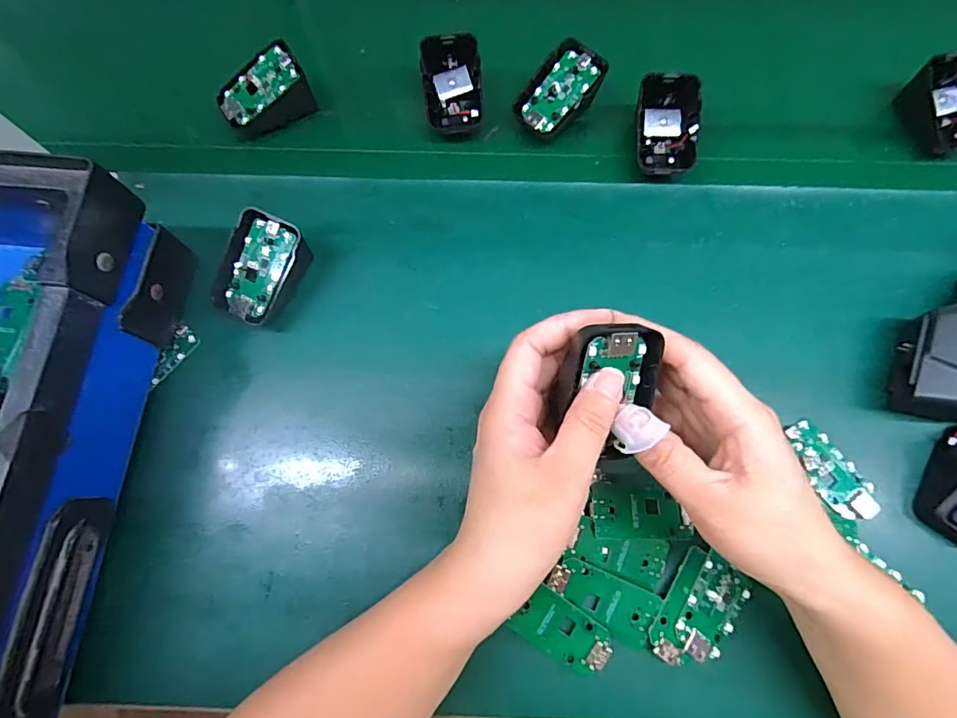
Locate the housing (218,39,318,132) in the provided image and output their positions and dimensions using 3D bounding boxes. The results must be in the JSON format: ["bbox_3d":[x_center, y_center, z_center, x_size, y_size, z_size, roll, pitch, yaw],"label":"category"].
[{"bbox_3d":[-0.164,-0.204,0.358,0.066,0.038,0.032,-29,76,-7],"label":"housing"}]

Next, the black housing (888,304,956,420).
[{"bbox_3d":[0.278,0.005,0.289,0.034,0.047,0.066,-2,75,0],"label":"black housing"}]

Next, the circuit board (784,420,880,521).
[{"bbox_3d":[0.222,0.068,0.293,0.028,0.004,0.065,-26,76,-7],"label":"circuit board"}]

